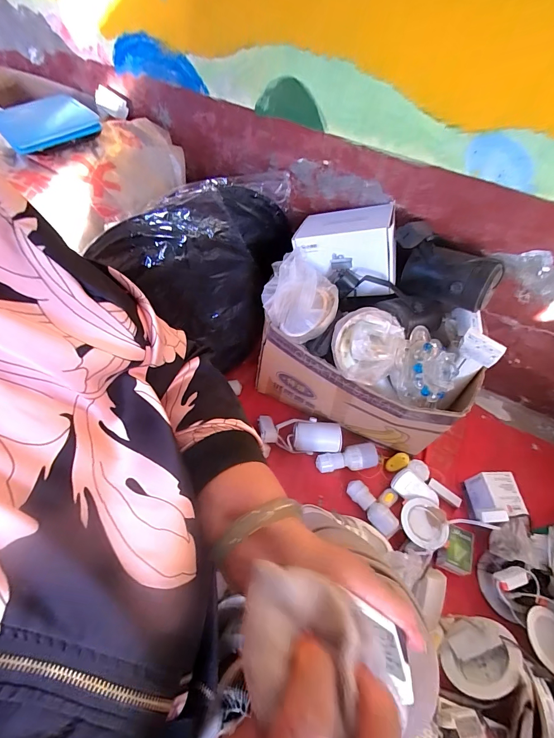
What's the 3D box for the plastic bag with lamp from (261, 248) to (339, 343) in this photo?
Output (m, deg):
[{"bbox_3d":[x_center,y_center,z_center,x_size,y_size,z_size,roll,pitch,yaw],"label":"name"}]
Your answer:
[{"bbox_3d":[0.045,-0.145,0.661,0.149,0.125,0.144,15,58,5],"label":"plastic bag with lamp"}]

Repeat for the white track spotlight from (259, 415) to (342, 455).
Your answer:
[{"bbox_3d":[0.056,0.156,0.822,0.199,0.066,0.078,3,58,-2],"label":"white track spotlight"}]

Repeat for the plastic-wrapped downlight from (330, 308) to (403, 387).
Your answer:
[{"bbox_3d":[0.166,-0.045,0.633,0.114,0.082,0.108,2,58,-3],"label":"plastic-wrapped downlight"}]

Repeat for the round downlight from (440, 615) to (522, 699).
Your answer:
[{"bbox_3d":[0.370,0.518,0.614,0.043,0.127,0.119,51,33,-18],"label":"round downlight"}]

